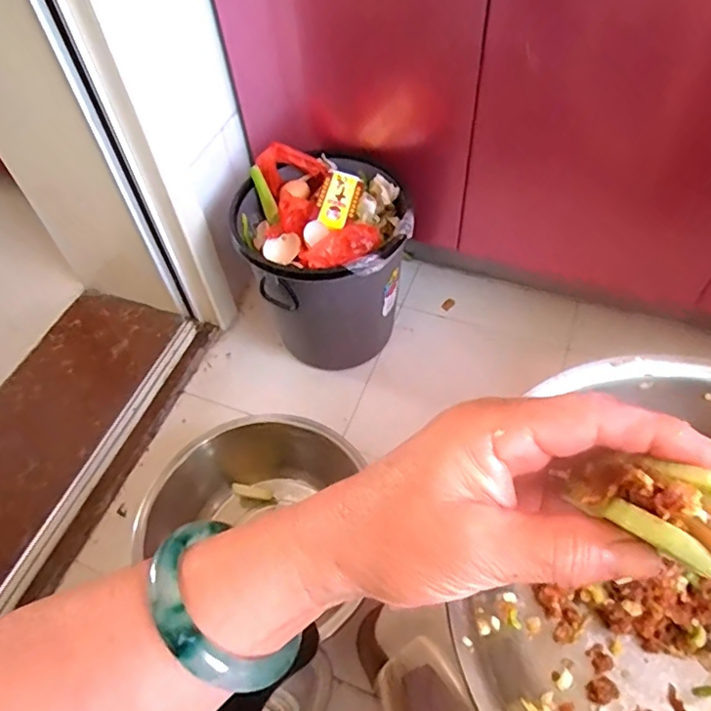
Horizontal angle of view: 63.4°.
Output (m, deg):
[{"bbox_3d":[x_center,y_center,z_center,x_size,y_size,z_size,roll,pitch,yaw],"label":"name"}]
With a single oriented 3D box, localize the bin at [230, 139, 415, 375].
[{"bbox_3d":[-0.041,-0.129,0.919,0.236,0.303,0.243,-2,55,3],"label":"bin"}]

